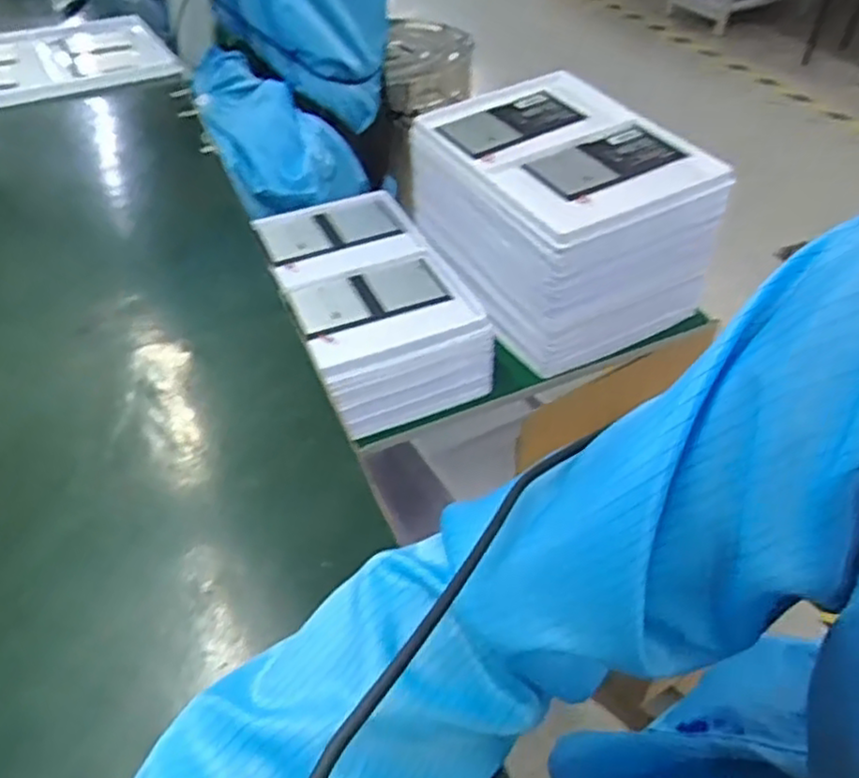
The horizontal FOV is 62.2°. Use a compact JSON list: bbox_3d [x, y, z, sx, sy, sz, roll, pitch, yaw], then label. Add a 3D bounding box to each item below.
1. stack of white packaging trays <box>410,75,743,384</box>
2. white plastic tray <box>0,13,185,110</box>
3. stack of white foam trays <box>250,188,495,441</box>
[{"bbox_3d":[0.162,-0.229,0.912,0.248,0.196,0.327,-20,47,-17],"label":"stack of white packaging trays"},{"bbox_3d":[-0.549,-0.469,1.007,0.326,0.012,0.314,-24,48,-21],"label":"white plastic tray"},{"bbox_3d":[-0.084,-0.105,0.883,0.198,0.103,0.324,-20,47,-18],"label":"stack of white foam trays"}]

